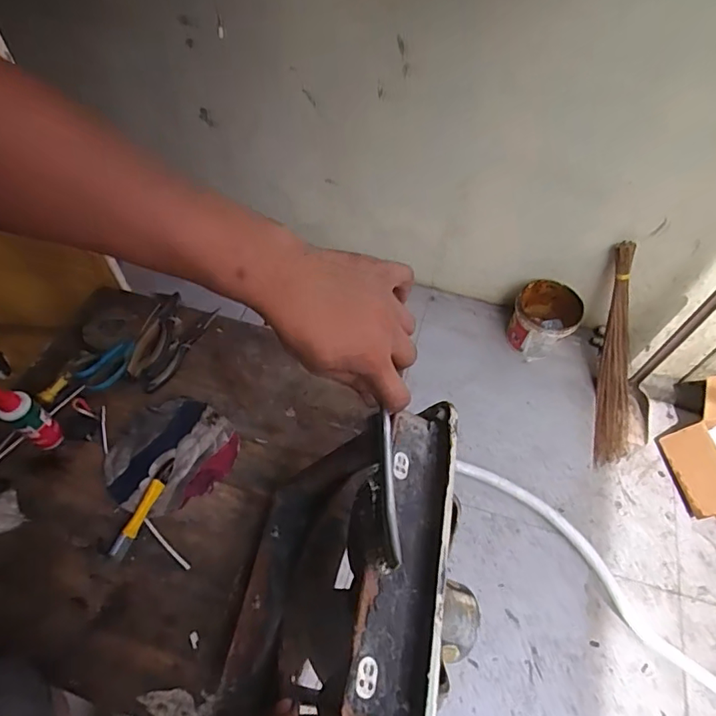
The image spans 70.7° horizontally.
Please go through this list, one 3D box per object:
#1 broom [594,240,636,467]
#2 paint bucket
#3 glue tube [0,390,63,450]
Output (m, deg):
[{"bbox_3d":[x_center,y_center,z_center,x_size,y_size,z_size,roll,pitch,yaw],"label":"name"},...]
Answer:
[{"bbox_3d":[0.811,-0.014,1.594,0.135,0.703,0.064,-13,24,-10],"label":"broom"},{"bbox_3d":[0.612,-0.118,1.679,0.203,0.189,0.203,1,56,-1],"label":"paint bucket"},{"bbox_3d":[-0.453,0.079,0.687,0.034,0.150,0.040,31,61,17],"label":"glue tube"}]

